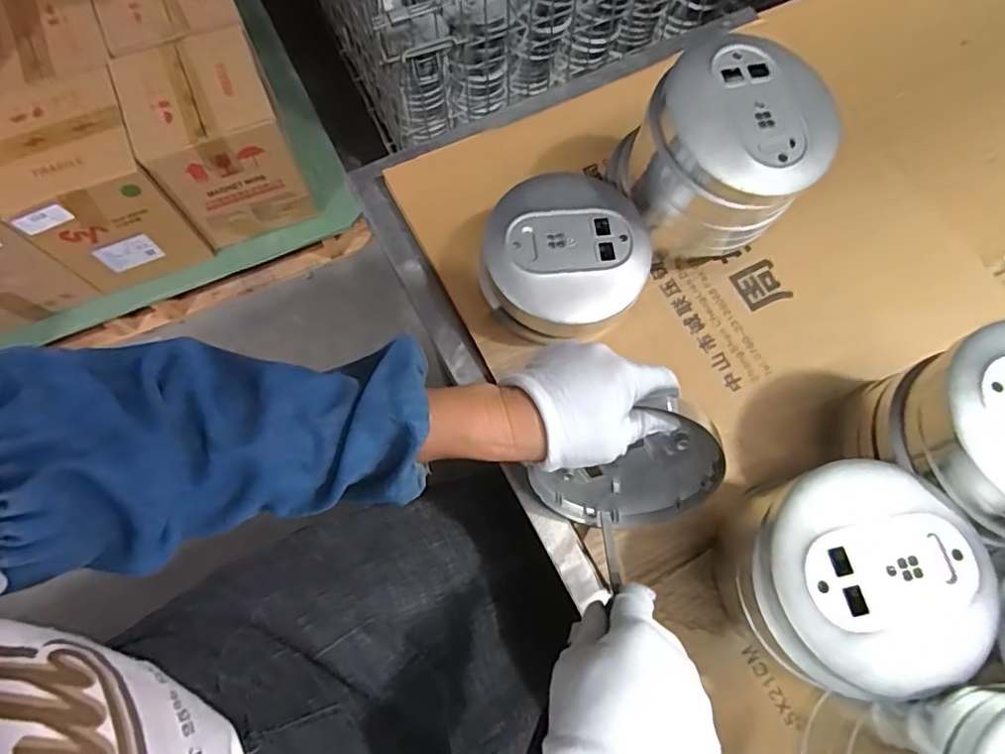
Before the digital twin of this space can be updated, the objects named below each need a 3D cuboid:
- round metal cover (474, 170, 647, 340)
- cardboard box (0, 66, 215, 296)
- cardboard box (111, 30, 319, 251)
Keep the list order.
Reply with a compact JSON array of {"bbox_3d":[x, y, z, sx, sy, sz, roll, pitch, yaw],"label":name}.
[{"bbox_3d":[0.054,-0.095,0.472,0.125,0.067,0.127,1,72,-2],"label":"round metal cover"},{"bbox_3d":[-0.725,-0.341,1.013,0.219,0.240,0.239,-26,75,-10],"label":"cardboard box"},{"bbox_3d":[-0.525,-0.437,1.065,0.227,0.259,0.226,-23,74,-9],"label":"cardboard box"}]

